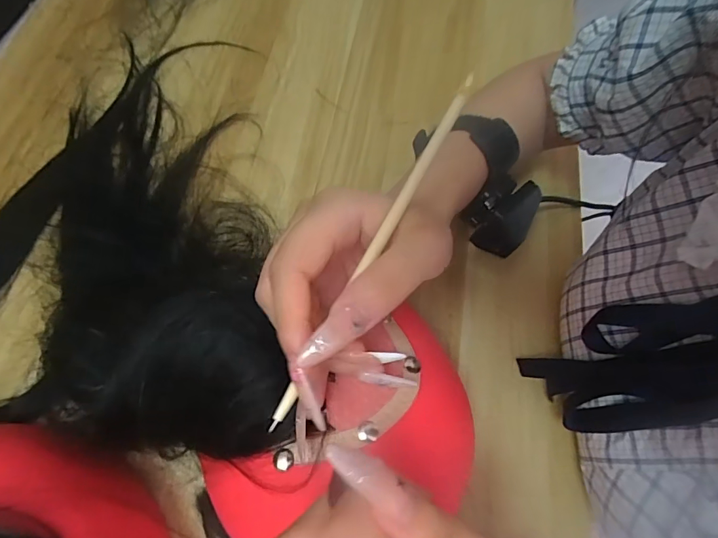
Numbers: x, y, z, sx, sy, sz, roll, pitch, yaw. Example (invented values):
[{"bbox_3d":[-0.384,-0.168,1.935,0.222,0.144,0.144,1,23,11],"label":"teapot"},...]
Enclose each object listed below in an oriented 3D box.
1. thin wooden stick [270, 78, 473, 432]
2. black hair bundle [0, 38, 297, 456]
[{"bbox_3d":[0.010,-0.014,0.194,0.004,0.004,0.179,28,77,9],"label":"thin wooden stick"},{"bbox_3d":[-0.193,-0.072,0.333,0.288,0.122,0.407,-2,66,-4],"label":"black hair bundle"}]

